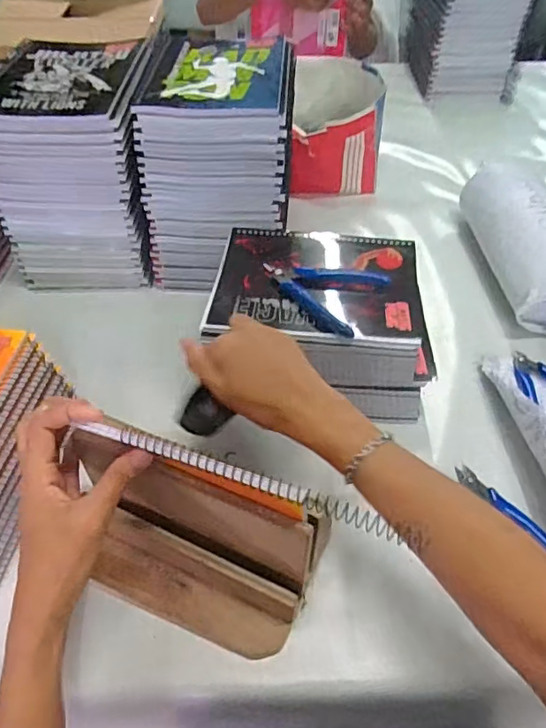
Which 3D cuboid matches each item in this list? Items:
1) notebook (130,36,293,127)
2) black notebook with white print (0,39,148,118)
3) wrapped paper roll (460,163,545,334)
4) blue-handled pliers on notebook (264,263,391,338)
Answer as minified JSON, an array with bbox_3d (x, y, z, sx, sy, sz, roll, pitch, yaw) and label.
[{"bbox_3d":[-0.057,-0.323,0.588,0.151,0.016,0.178,3,49,4],"label":"notebook"},{"bbox_3d":[-0.239,-0.322,0.591,0.158,0.014,0.183,2,49,2],"label":"black notebook with white print"},{"bbox_3d":[0.320,-0.151,0.673,0.083,0.099,0.257,-4,49,-2],"label":"wrapped paper roll"},{"bbox_3d":[0.047,-0.079,0.527,0.112,0.009,0.092,26,55,22],"label":"blue-handled pliers on notebook"}]

